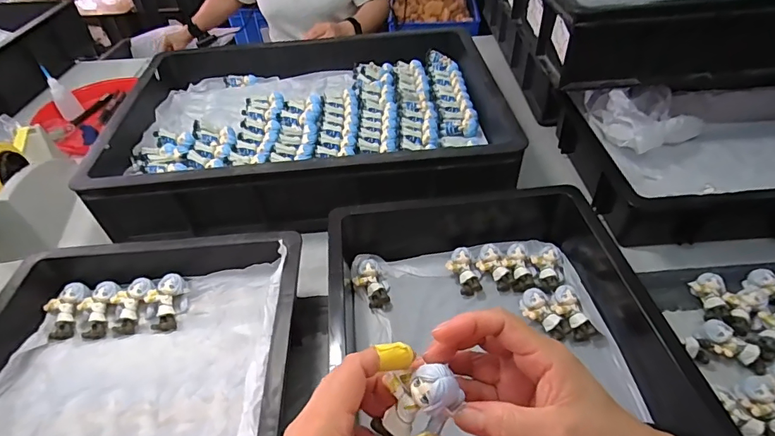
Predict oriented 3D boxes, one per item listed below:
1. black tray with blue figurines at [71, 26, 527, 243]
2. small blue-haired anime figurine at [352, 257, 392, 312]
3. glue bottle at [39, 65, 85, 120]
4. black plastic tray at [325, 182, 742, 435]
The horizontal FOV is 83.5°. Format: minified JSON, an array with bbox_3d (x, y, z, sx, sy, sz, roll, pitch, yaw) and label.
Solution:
[{"bbox_3d":[-0.121,-0.163,0.727,0.588,0.099,0.408,-4,44,1],"label":"black tray with blue figurines"},{"bbox_3d":[-0.019,0.084,0.546,0.040,0.027,0.065,-17,45,-14],"label":"small blue-haired anime figurine"},{"bbox_3d":[-0.677,-0.258,0.900,0.040,0.108,0.023,-35,29,-29],"label":"glue bottle"},{"bbox_3d":[0.111,0.145,0.432,0.321,0.091,0.499,-6,44,-2],"label":"black plastic tray"}]

